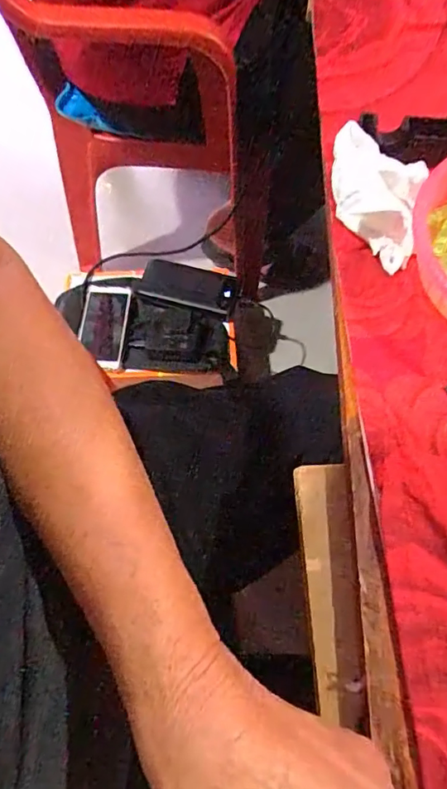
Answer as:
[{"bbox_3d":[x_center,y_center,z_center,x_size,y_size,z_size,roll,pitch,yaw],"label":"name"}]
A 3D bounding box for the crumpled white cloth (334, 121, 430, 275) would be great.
[{"bbox_3d":[0.111,-0.141,0.361,0.069,0.066,0.071,10,69,5],"label":"crumpled white cloth"}]

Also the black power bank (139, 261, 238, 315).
[{"bbox_3d":[-0.058,-0.170,0.779,0.152,0.023,0.071,20,70,9],"label":"black power bank"}]

